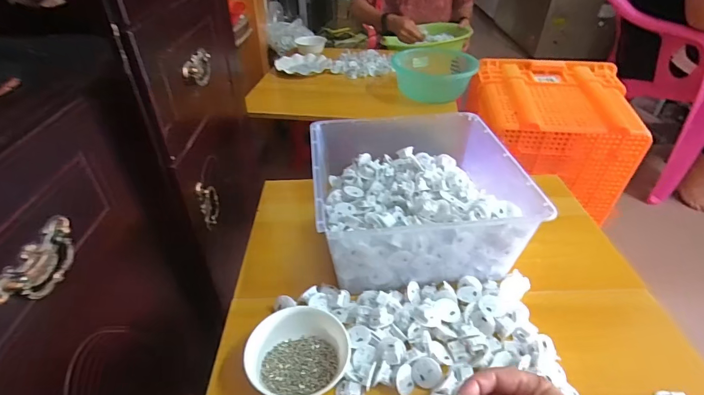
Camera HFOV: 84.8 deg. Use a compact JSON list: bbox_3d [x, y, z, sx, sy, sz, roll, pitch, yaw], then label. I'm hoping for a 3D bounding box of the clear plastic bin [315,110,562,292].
[{"bbox_3d":[0.110,-0.010,0.637,0.335,0.127,0.294,-4,38,-4],"label":"clear plastic bin"}]

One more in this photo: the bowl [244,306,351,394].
[{"bbox_3d":[-0.065,0.192,0.478,0.120,0.053,0.112,-3,38,-3],"label":"bowl"}]

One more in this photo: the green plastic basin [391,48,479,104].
[{"bbox_3d":[0.250,-0.391,1.185,0.240,0.102,0.240,6,38,9],"label":"green plastic basin"}]

